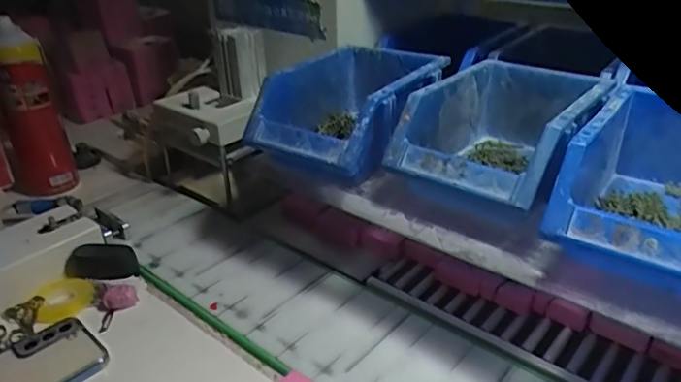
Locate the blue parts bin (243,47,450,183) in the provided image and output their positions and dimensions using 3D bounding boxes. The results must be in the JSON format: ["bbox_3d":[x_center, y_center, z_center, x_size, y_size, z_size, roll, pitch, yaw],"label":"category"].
[{"bbox_3d":[0.012,-0.081,0.518,0.123,0.068,0.181,18,34,31],"label":"blue parts bin"}]

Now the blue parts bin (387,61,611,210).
[{"bbox_3d":[0.136,-0.047,0.453,0.121,0.076,0.180,19,35,32],"label":"blue parts bin"}]

